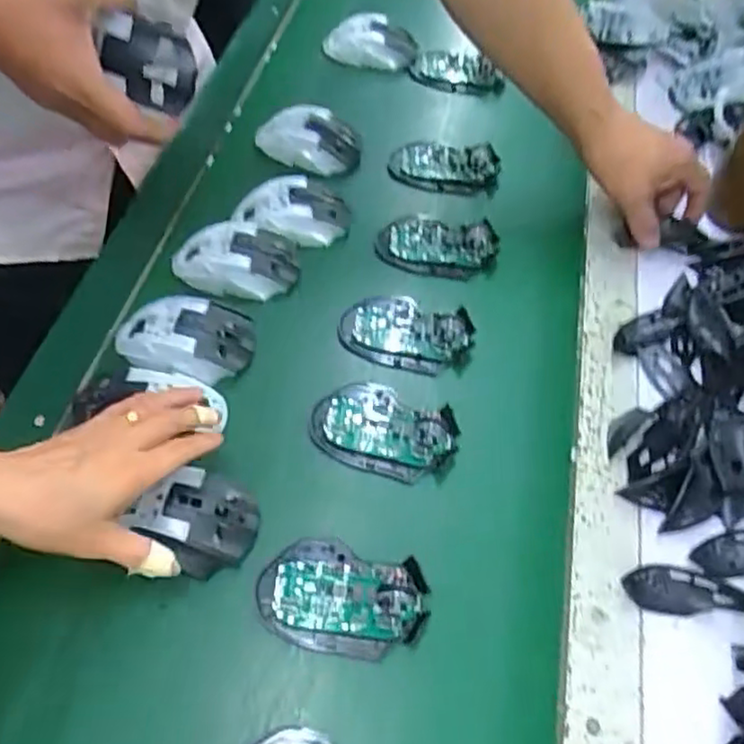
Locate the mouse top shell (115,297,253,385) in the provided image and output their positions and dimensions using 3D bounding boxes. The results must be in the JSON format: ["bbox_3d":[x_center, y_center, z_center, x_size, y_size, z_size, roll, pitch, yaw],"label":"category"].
[{"bbox_3d":[-0.159,-0.031,0.568,0.115,0.034,0.068,13,56,7],"label":"mouse top shell"}]

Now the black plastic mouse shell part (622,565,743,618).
[{"bbox_3d":[0.226,0.157,0.482,0.088,0.006,0.034,4,55,0],"label":"black plastic mouse shell part"}]

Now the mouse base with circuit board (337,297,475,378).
[{"bbox_3d":[0.030,-0.035,0.593,0.115,0.027,0.058,13,56,6],"label":"mouse base with circuit board"}]

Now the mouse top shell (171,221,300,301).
[{"bbox_3d":[-0.127,-0.101,0.627,0.113,0.048,0.067,-2,56,-4],"label":"mouse top shell"}]

